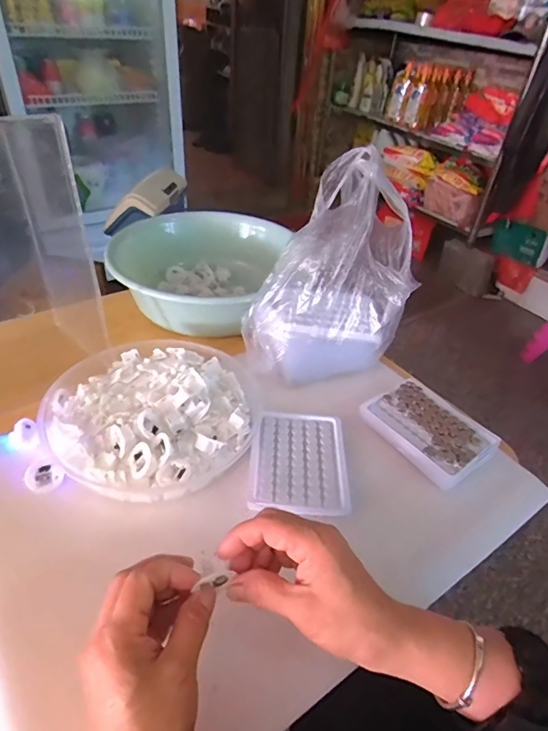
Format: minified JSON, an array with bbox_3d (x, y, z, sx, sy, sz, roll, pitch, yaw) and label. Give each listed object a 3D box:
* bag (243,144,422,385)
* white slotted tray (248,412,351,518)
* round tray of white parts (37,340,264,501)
[{"bbox_3d":[0.062,-0.108,0.550,0.184,0.225,0.130,5,39,0],"label":"bag"},{"bbox_3d":[0.027,0.096,0.481,0.095,0.008,0.132,5,39,0],"label":"white slotted tray"},{"bbox_3d":[-0.139,0.038,0.508,0.230,0.031,0.211,3,39,-2],"label":"round tray of white parts"}]

